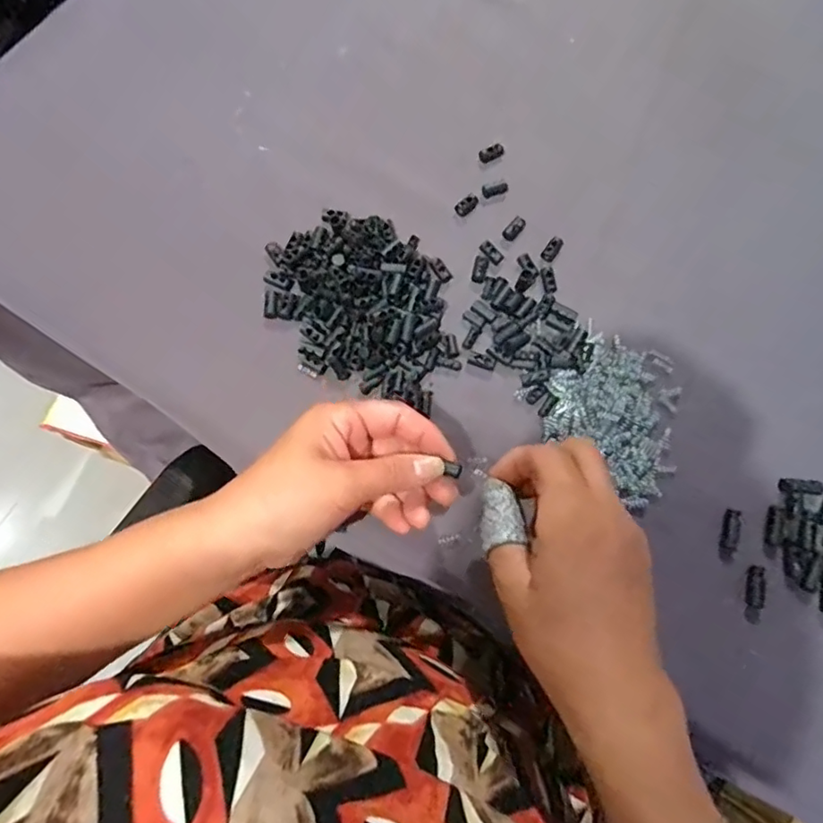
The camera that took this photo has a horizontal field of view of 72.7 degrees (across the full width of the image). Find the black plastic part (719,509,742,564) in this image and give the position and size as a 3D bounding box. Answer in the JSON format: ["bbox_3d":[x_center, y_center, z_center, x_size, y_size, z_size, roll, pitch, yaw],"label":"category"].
[{"bbox_3d":[0.199,0.077,0.348,0.008,0.007,0.033,15,72,6],"label":"black plastic part"}]

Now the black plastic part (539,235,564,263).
[{"bbox_3d":[0.103,-0.119,0.410,0.010,0.007,0.023,34,75,12],"label":"black plastic part"}]

